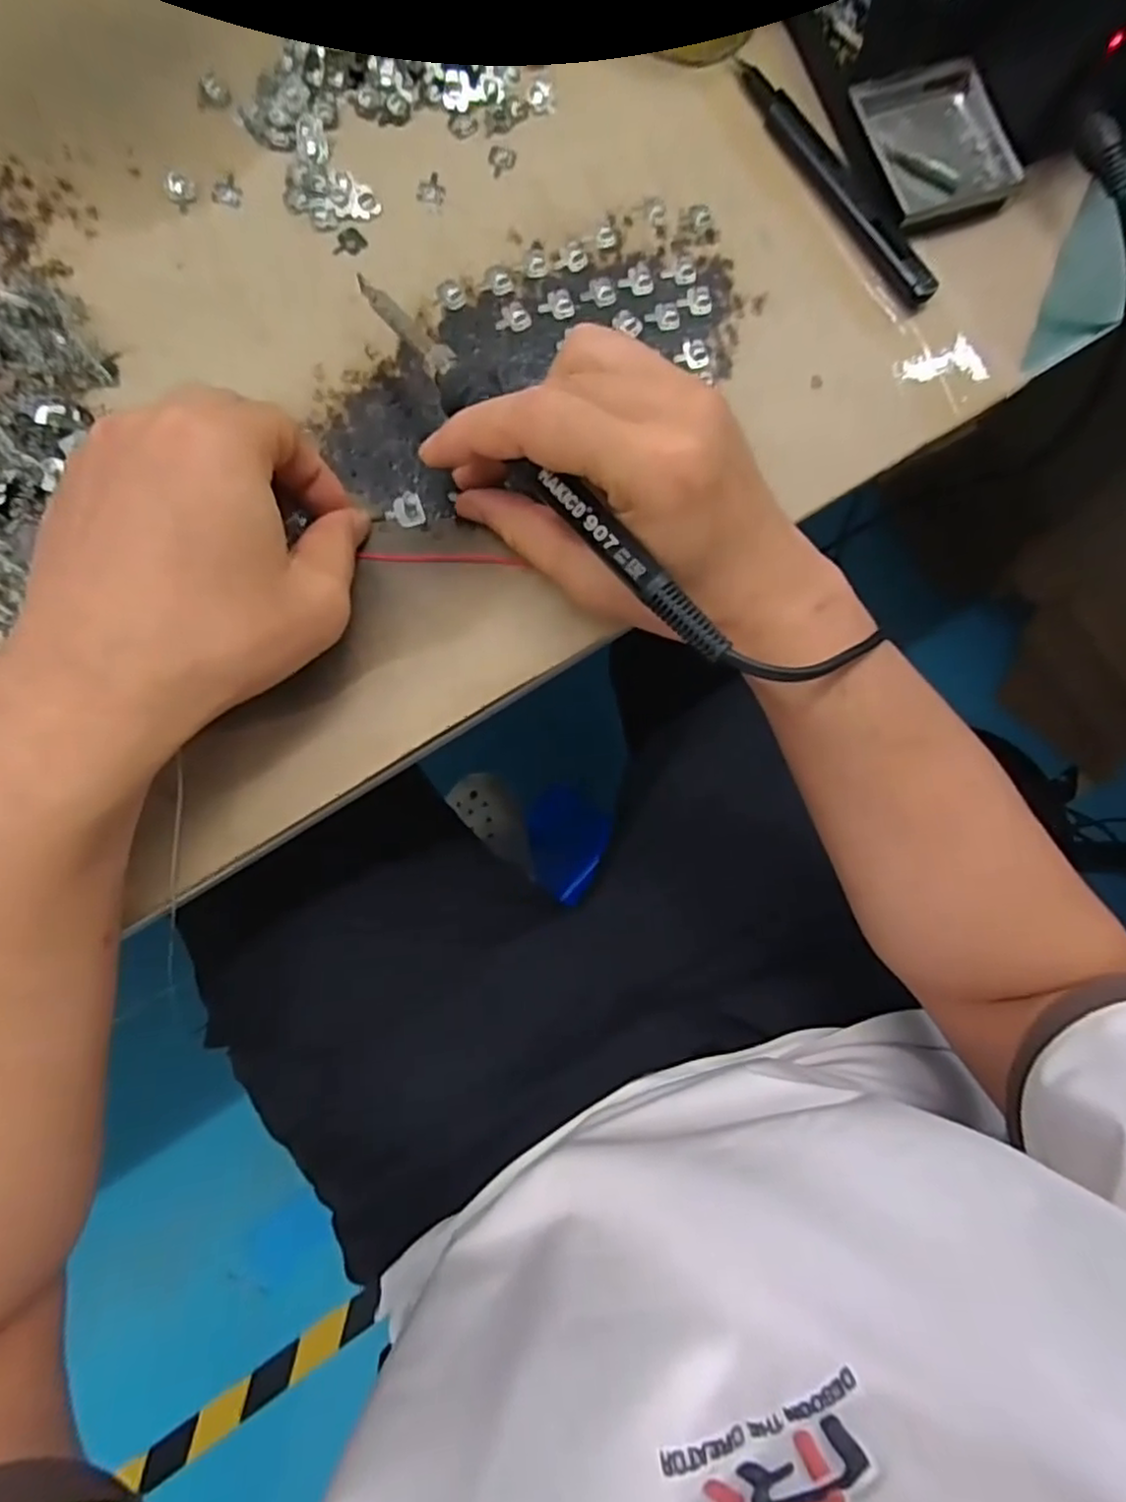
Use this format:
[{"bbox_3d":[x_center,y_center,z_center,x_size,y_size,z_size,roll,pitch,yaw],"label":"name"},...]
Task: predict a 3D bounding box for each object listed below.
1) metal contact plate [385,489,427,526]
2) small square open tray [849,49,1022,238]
[{"bbox_3d":[-0.066,-0.101,0.285,0.015,0.007,0.014,1,84,-7],"label":"metal contact plate"},{"bbox_3d":[0.175,-0.287,0.323,0.070,0.011,0.070,-24,88,-9],"label":"small square open tray"}]

